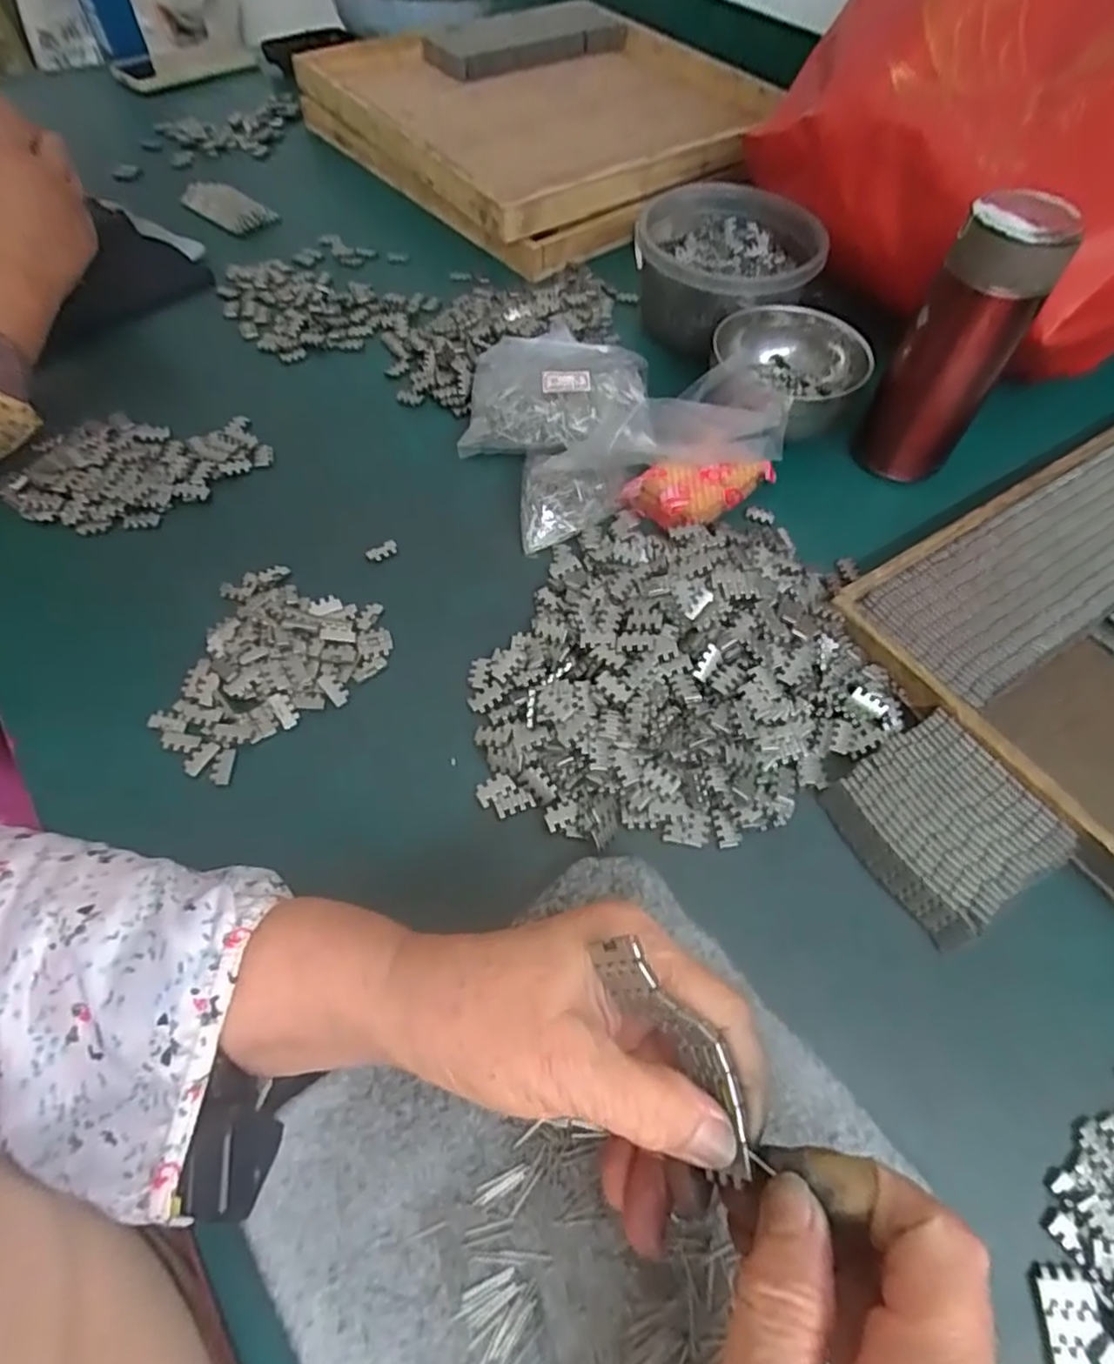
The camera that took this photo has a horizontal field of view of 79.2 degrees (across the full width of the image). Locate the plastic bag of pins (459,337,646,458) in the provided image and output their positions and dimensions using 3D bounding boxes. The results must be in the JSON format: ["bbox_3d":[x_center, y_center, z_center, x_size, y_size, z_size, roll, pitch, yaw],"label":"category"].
[{"bbox_3d":[-0.001,-0.210,0.496,0.127,0.041,0.105,5,57,0],"label":"plastic bag of pins"}]

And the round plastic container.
[{"bbox_3d":[0.133,-0.320,0.543,0.134,0.079,0.138,4,57,0],"label":"round plastic container"}]

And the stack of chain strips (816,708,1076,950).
[{"bbox_3d":[0.192,0.070,0.336,0.086,0.020,0.086,-25,62,-18],"label":"stack of chain strips"}]

